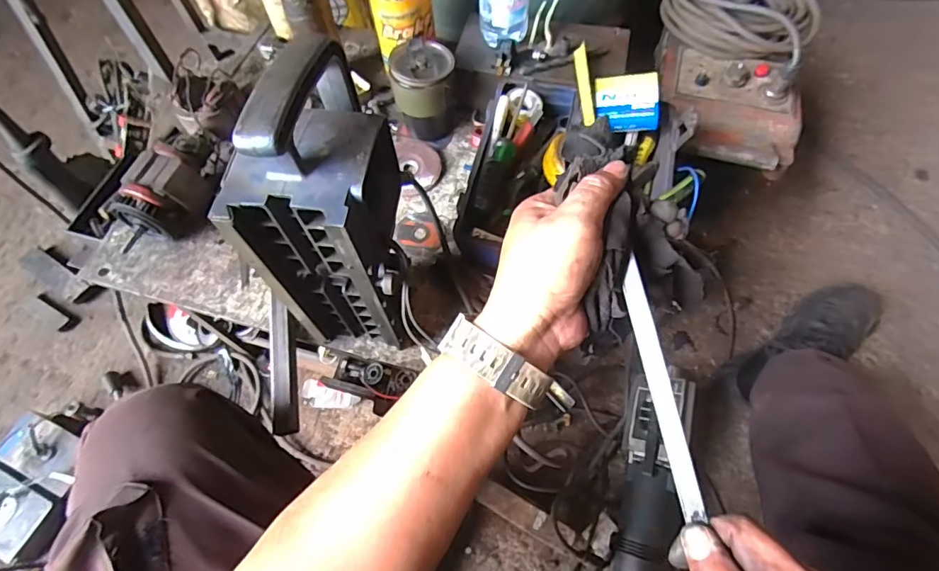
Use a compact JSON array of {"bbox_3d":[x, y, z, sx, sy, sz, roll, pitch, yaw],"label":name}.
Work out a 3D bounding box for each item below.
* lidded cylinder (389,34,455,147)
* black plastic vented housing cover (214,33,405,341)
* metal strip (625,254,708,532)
[{"bbox_3d":[-0.061,-0.269,0.689,0.079,0.114,0.078,6,62,6],"label":"lidded cylinder"},{"bbox_3d":[-0.120,-0.077,0.462,0.110,0.285,0.173,4,62,4],"label":"black plastic vented housing cover"},{"bbox_3d":[0.117,0.060,0.299,0.013,0.004,0.153,-15,75,17],"label":"metal strip"}]

